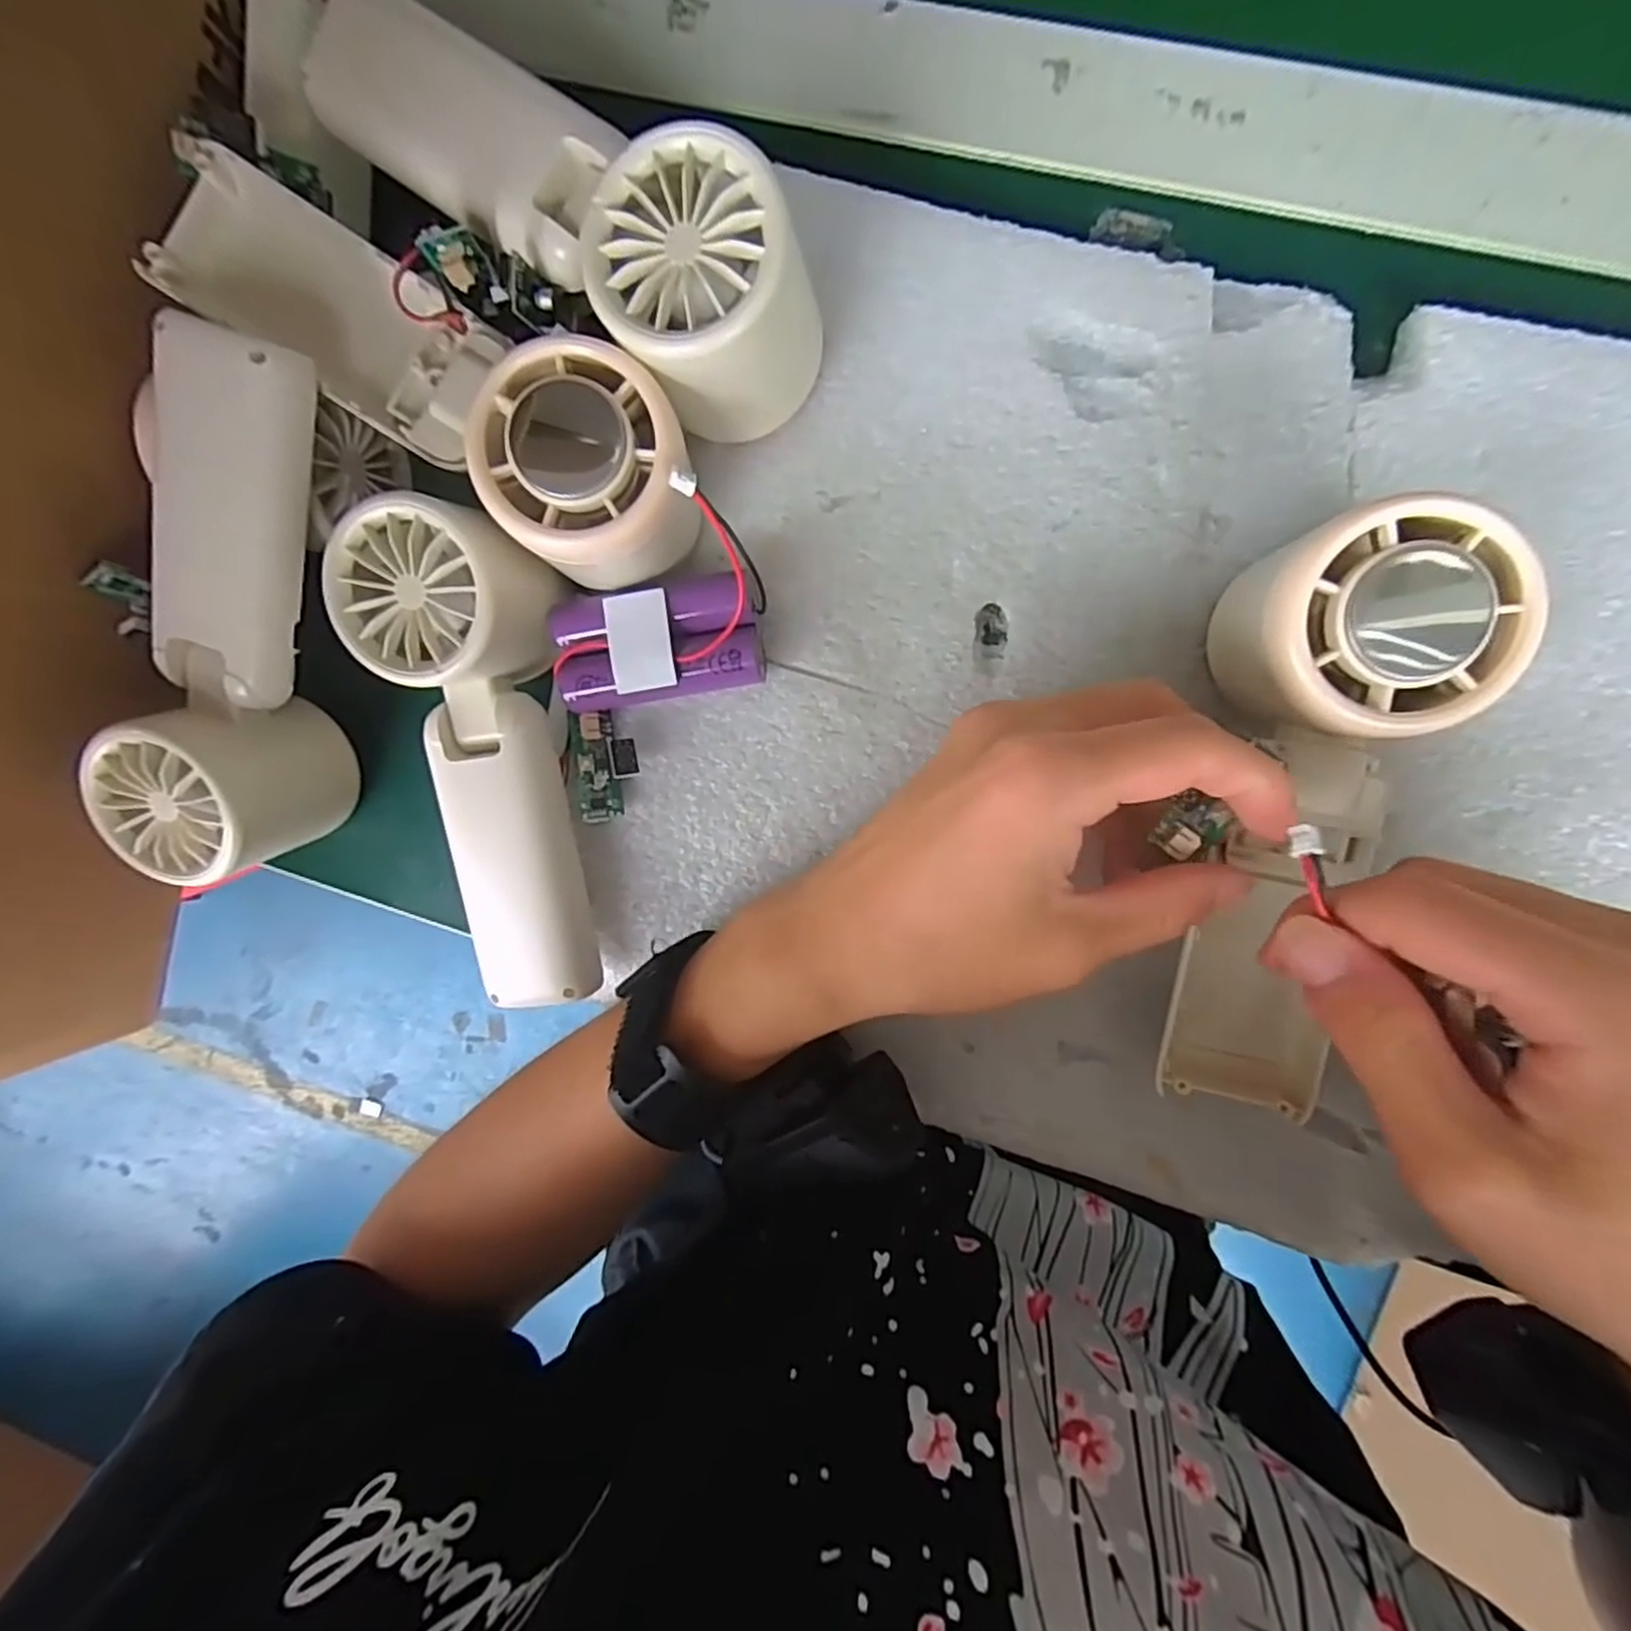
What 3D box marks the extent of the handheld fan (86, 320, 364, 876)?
[{"bbox_3d":[-0.184,-0.058,0.234,0.051,0.064,0.162,17,97,6],"label":"handheld fan"}]

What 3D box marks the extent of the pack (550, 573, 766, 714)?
[{"bbox_3d":[-0.052,-0.057,0.237,0.066,0.025,0.038,-6,94,9],"label":"pack"}]

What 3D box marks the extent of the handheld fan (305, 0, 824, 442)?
[{"bbox_3d":[-0.068,-0.181,0.213,0.164,0.061,0.059,40,99,3],"label":"handheld fan"}]

